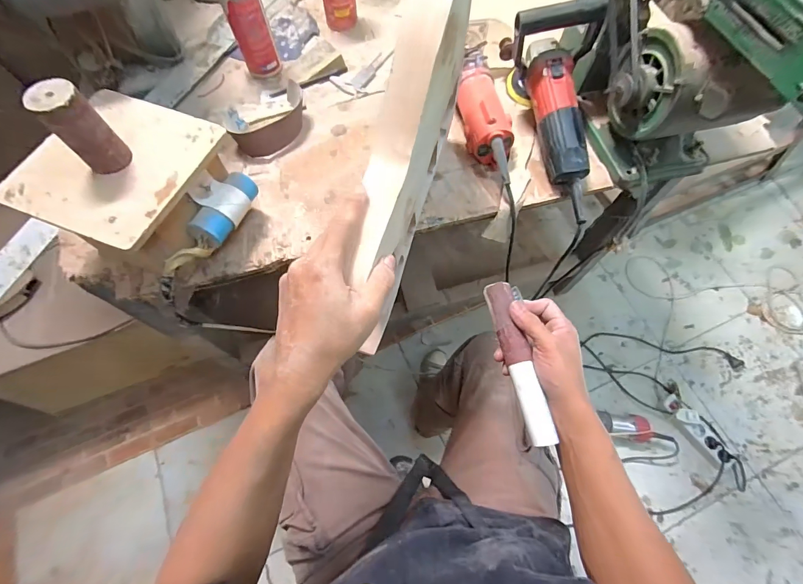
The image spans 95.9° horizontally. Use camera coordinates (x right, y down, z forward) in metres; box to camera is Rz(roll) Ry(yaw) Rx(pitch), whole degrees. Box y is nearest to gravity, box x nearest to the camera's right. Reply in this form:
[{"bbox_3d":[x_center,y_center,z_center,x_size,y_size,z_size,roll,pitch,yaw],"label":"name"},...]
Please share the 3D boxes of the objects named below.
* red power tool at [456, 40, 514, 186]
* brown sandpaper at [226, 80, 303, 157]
[{"bbox_3d":[0.137,-0.272,0.586,0.074,0.085,0.222,-7,67,-4],"label":"red power tool"},{"bbox_3d":[-0.228,-0.294,0.627,0.140,0.046,0.074,-33,71,-14],"label":"brown sandpaper"}]

